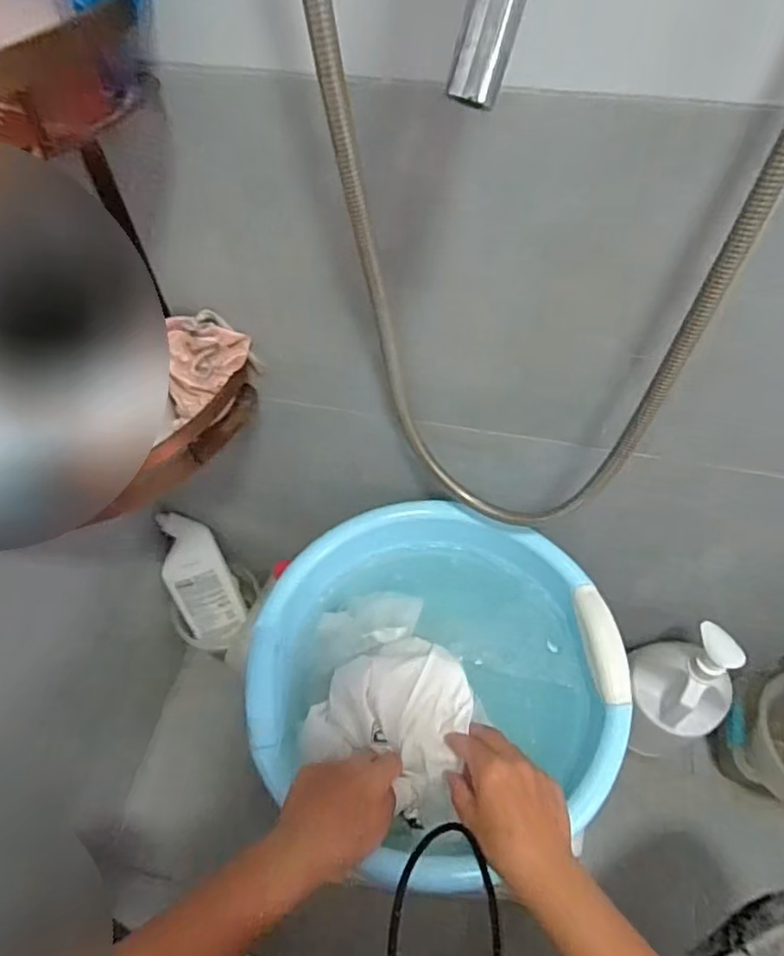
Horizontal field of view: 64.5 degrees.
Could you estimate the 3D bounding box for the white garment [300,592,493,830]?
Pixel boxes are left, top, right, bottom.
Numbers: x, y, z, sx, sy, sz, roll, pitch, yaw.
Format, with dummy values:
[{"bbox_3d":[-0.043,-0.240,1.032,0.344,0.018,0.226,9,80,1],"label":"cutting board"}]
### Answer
[{"bbox_3d":[-0.004,0.206,0.613,0.180,0.051,0.192,21,60,16],"label":"white garment"}]

